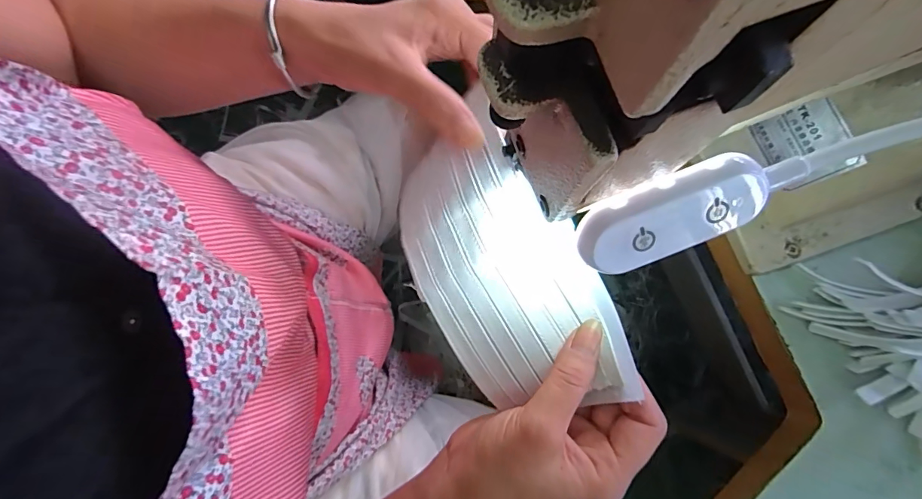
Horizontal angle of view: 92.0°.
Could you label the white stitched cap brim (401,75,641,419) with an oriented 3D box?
[{"bbox_3d":[0.037,0.037,0.276,0.100,0.031,0.204,-29,92,17],"label":"white stitched cap brim"}]

